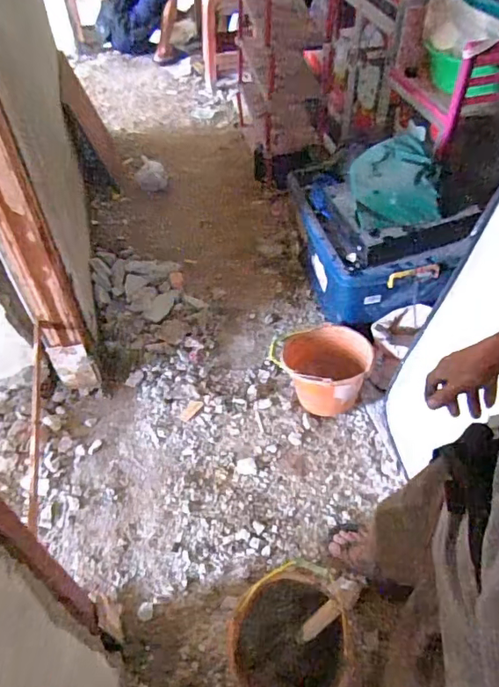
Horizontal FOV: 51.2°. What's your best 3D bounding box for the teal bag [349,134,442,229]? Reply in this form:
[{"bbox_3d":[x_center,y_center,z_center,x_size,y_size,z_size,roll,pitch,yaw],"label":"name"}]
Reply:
[{"bbox_3d":[0.428,-0.488,1.572,0.255,0.148,0.230,-4,50,-2],"label":"teal bag"}]

